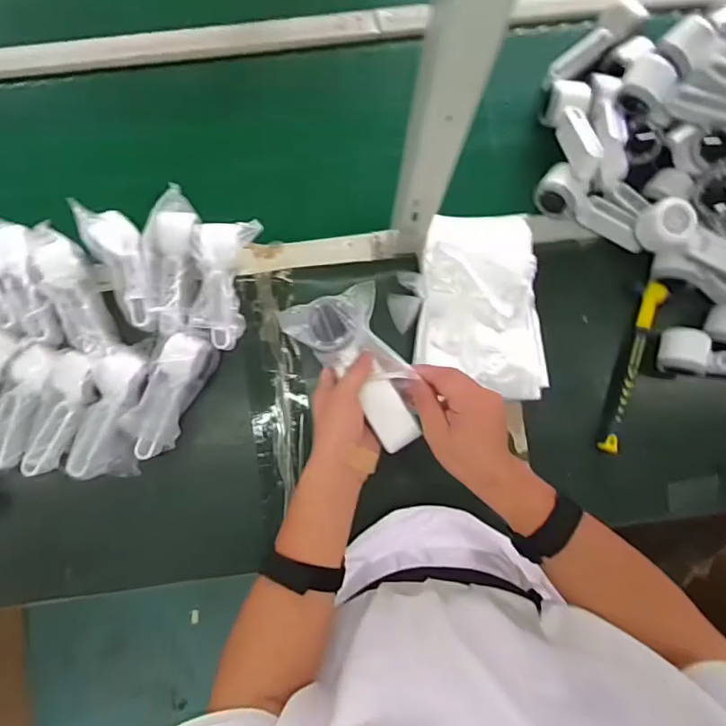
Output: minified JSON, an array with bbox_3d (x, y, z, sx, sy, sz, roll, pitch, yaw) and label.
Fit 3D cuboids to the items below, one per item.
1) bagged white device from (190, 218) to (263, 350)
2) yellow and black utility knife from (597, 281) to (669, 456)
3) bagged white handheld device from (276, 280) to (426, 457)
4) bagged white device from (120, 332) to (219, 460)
[{"bbox_3d":[-0.187,-0.107,0.699,0.077,0.054,0.174,6,84,-1],"label":"bagged white device"},{"bbox_3d":[0.373,0.006,0.723,0.026,0.018,0.245,19,84,1],"label":"yellow and black utility knife"},{"bbox_3d":[0.002,0.002,0.530,0.096,0.043,0.173,-33,78,-4],"label":"bagged white handheld device"},{"bbox_3d":[-0.254,0.041,0.682,0.071,0.053,0.170,25,84,1],"label":"bagged white device"}]

